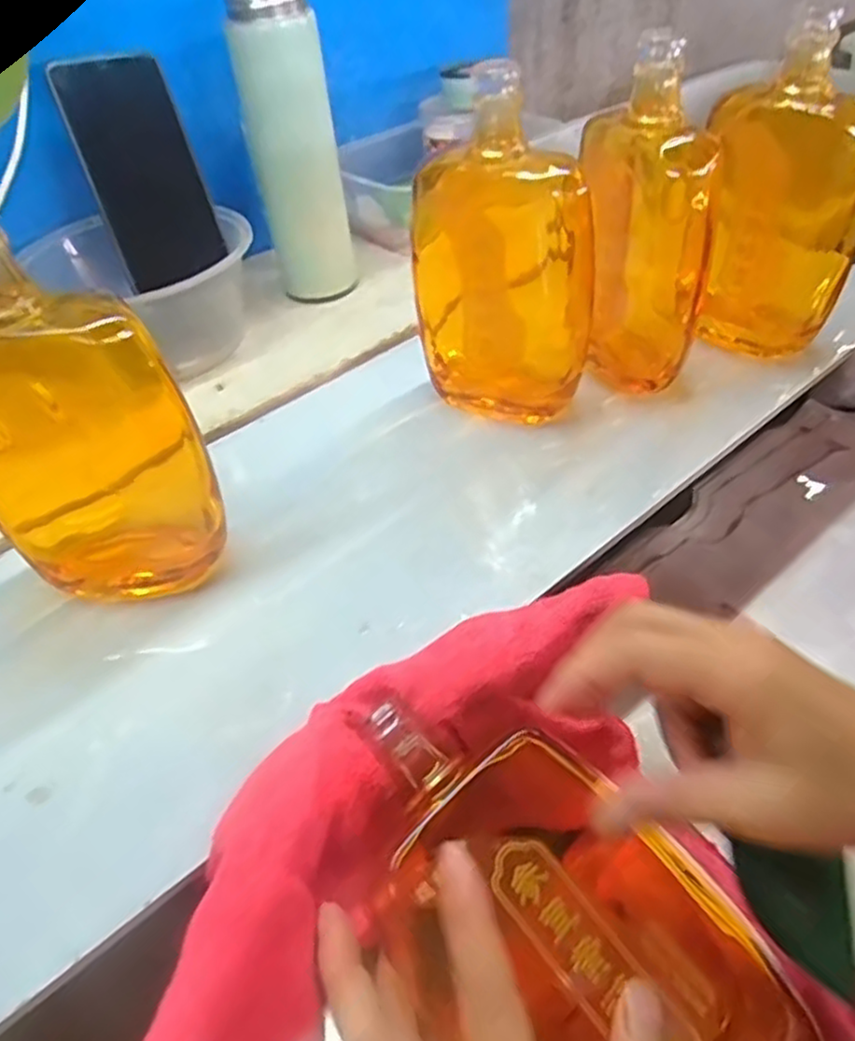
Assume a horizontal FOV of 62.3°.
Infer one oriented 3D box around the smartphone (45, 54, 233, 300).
[{"bbox_3d":[-0.196,-0.242,0.491,0.075,0.143,0.004,-27,20,-21],"label":"smartphone"}]

